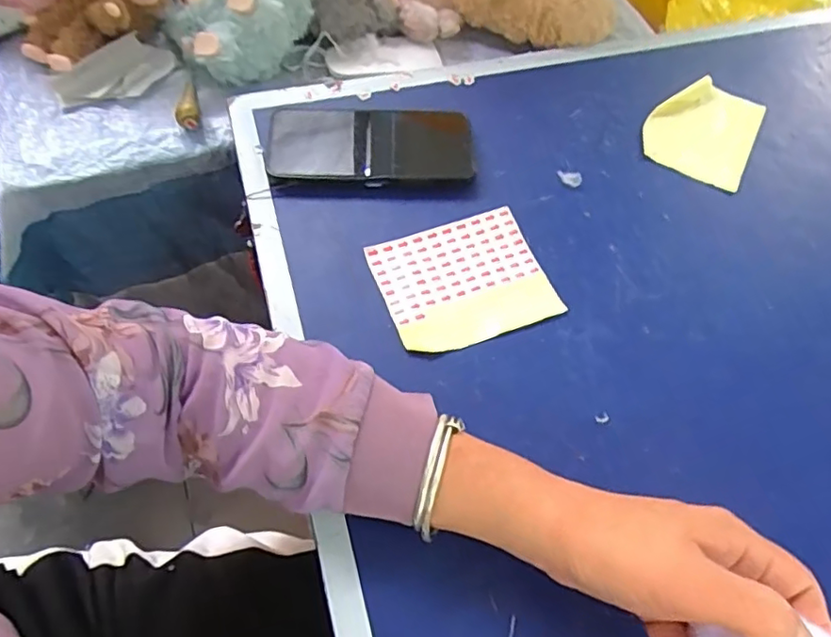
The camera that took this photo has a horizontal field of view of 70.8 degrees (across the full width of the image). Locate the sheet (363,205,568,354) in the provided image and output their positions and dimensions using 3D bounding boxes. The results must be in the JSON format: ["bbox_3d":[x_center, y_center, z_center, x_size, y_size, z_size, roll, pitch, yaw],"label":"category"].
[{"bbox_3d":[0.035,-0.028,0.435,0.120,0.009,0.100,-18,64,-13],"label":"sheet"}]

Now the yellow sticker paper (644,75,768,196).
[{"bbox_3d":[0.261,-0.173,0.531,0.091,0.013,0.115,27,63,11],"label":"yellow sticker paper"}]

